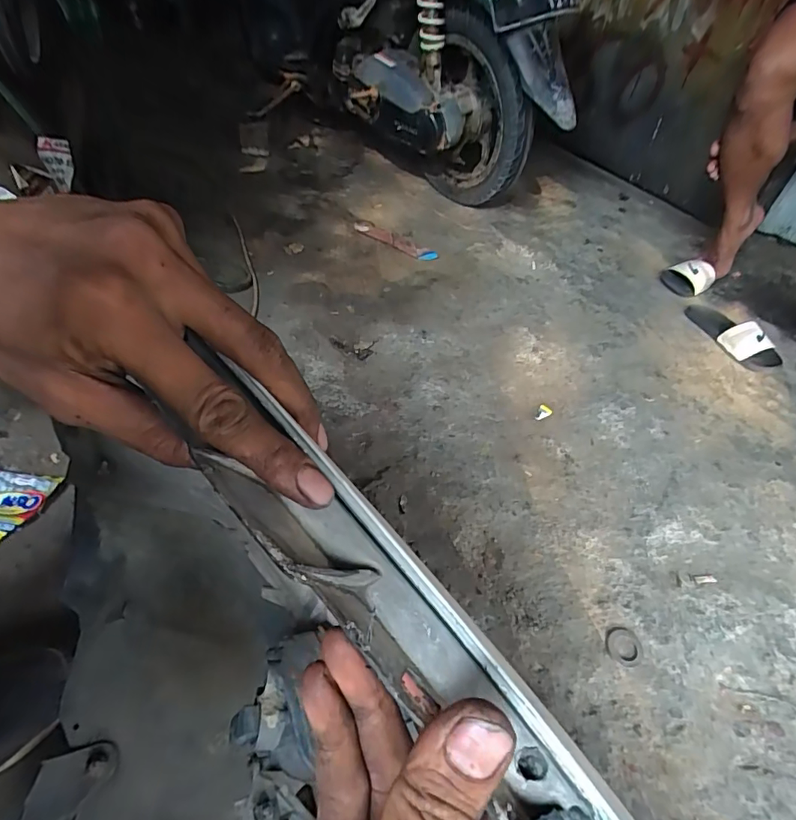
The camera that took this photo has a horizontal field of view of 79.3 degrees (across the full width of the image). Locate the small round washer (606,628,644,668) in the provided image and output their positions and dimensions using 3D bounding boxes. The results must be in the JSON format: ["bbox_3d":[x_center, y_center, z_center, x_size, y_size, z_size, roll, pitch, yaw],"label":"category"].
[{"bbox_3d":[0.285,0.298,0.603,0.044,0.004,0.047,3,45,-4],"label":"small round washer"}]

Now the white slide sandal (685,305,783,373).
[{"bbox_3d":[0.762,-0.181,1.100,0.092,0.059,0.238,-17,50,-22],"label":"white slide sandal"}]

